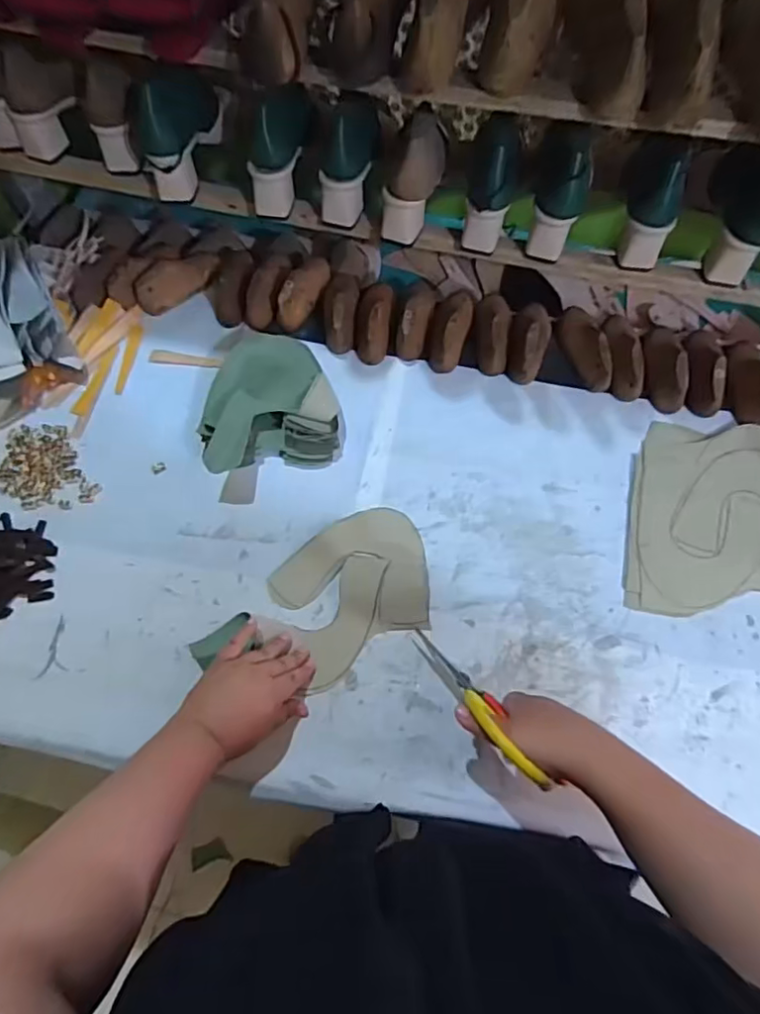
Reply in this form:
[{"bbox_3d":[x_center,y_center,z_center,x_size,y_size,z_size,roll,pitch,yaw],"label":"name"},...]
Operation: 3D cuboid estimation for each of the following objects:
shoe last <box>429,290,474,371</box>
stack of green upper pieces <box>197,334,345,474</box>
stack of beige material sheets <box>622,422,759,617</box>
[{"bbox_3d":[0.100,-0.255,0.796,0.054,0.052,0.146,8,67,4],"label":"shoe last"},{"bbox_3d":[-0.146,-0.137,0.748,0.170,0.058,0.194,-14,67,-5],"label":"stack of green upper pieces"},{"bbox_3d":[0.419,0.010,0.698,0.224,0.012,0.260,9,67,5],"label":"stack of beige material sheets"}]

